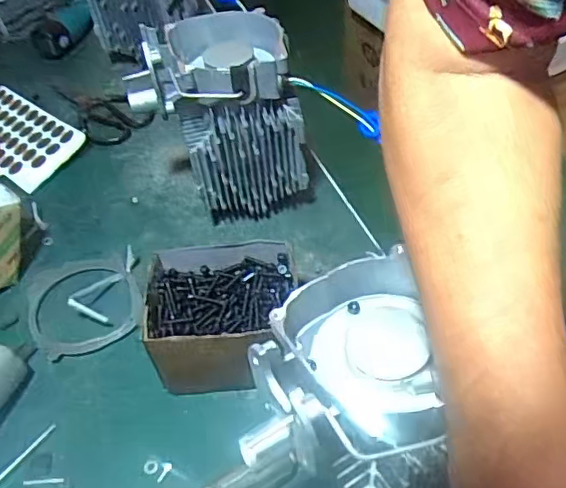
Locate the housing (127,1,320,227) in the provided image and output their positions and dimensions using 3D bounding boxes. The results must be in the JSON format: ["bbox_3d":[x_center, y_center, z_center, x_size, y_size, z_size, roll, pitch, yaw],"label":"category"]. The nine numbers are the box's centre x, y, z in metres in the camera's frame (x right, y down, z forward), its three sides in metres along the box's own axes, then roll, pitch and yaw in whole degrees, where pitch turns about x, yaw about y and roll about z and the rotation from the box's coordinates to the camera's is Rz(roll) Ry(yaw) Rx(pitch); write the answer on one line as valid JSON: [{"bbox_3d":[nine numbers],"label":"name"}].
[{"bbox_3d":[-0.062,-0.126,0.640,0.169,0.208,0.111,-9,50,-5],"label":"housing"}]

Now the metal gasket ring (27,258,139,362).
[{"bbox_3d":[-0.212,0.063,0.625,0.110,0.011,0.117,0,53,0],"label":"metal gasket ring"}]

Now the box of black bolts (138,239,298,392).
[{"bbox_3d":[-0.056,0.068,0.554,0.131,0.088,0.110,-2,49,1],"label":"box of black bolts"}]

